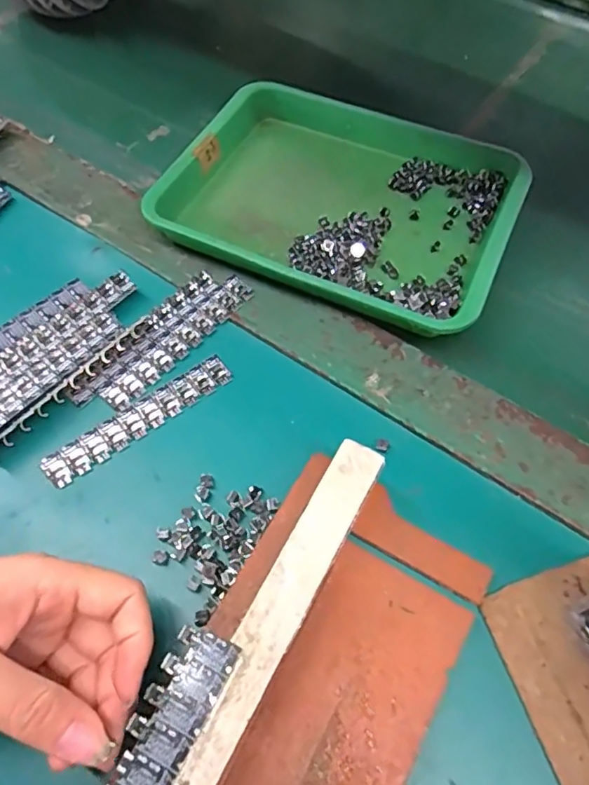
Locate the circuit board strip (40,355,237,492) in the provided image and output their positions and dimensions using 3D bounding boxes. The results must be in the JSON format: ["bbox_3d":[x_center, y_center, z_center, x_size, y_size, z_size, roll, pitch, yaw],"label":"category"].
[{"bbox_3d":[-0.083,0.014,0.300,0.108,0.004,0.020,-35,66,-18],"label":"circuit board strip"}]

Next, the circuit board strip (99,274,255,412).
[{"bbox_3d":[-0.067,-0.031,0.323,0.020,0.005,0.107,37,67,19],"label":"circuit board strip"}]

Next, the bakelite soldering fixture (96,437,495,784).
[{"bbox_3d":[-0.001,0.127,0.213,0.098,0.041,0.214,28,64,15],"label":"bakelite soldering fixture"}]

